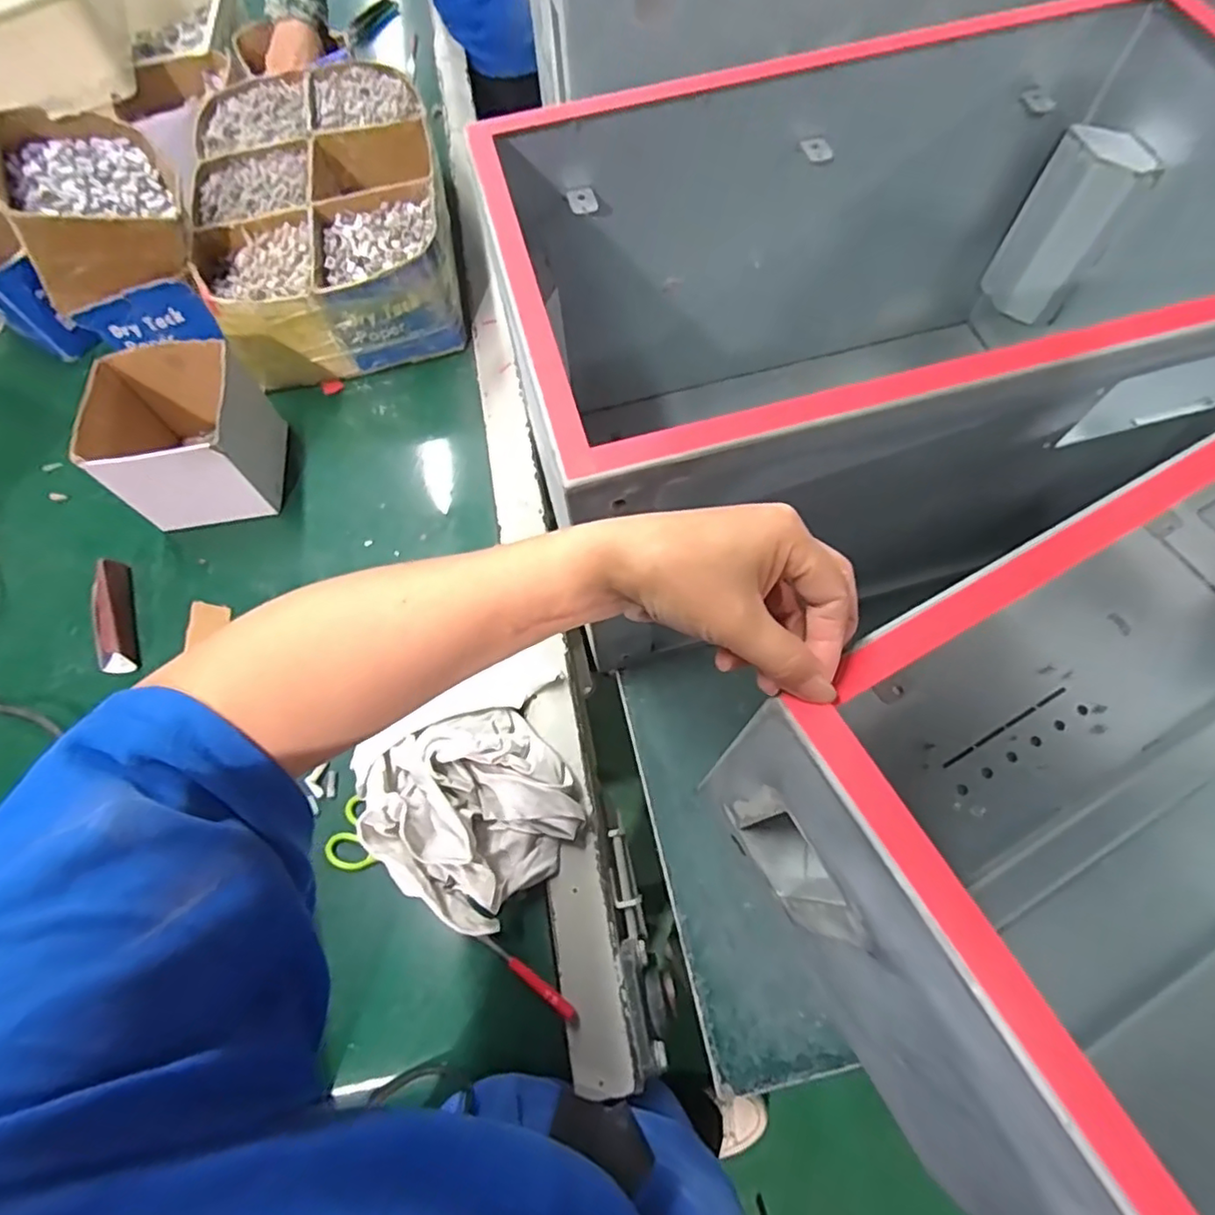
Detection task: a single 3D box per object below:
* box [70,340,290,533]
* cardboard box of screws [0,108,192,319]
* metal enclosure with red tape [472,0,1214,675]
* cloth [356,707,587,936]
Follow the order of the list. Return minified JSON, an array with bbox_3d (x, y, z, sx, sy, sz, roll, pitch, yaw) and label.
[{"bbox_3d":[-0.429,-0.183,0.655,0.150,0.114,0.167,-9,67,-1],"label":"box"},{"bbox_3d":[-0.526,-0.421,0.647,0.146,0.104,0.166,-18,67,-5],"label":"cardboard box of screws"},{"bbox_3d":[0.212,-0.211,0.529,0.567,0.307,0.337,-18,67,-5],"label":"metal enclosure with red tape"},{"bbox_3d":[-0.112,0.162,0.505,0.154,0.064,0.151,-40,71,-13],"label":"cloth"}]

